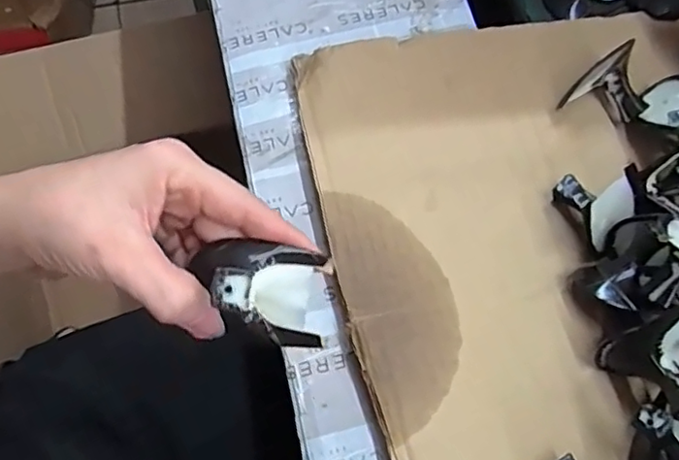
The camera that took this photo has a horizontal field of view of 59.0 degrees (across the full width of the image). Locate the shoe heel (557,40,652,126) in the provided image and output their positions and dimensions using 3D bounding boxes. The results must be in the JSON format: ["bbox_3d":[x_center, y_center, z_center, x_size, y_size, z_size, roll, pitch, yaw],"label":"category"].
[{"bbox_3d":[0.194,-0.099,0.422,0.048,0.030,0.060,41,74,13],"label":"shoe heel"}]

